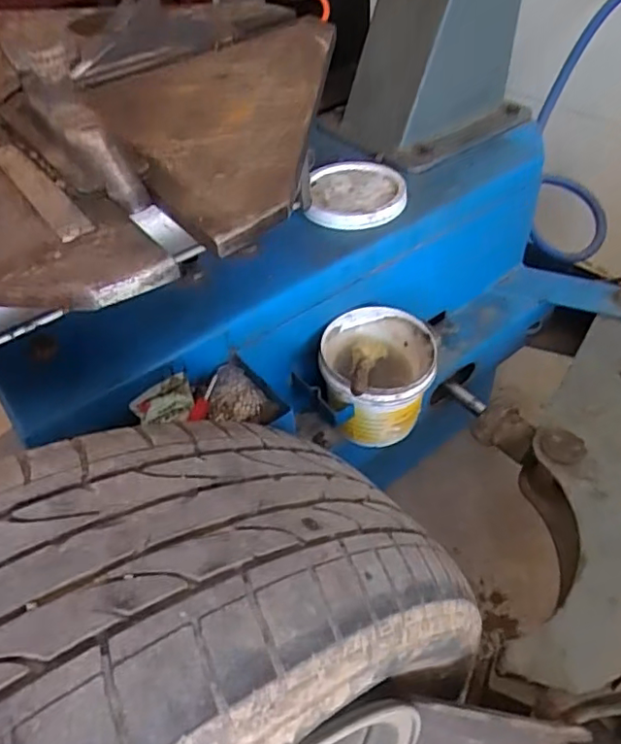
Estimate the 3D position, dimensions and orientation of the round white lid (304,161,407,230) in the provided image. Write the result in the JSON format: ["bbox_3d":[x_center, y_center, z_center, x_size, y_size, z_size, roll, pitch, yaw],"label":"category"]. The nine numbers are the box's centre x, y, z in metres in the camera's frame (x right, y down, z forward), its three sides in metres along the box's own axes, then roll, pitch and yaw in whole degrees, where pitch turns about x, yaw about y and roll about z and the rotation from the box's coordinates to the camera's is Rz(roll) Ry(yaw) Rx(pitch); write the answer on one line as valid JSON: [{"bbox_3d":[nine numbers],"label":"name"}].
[{"bbox_3d":[0.055,-0.212,0.700,0.110,0.020,0.127,-2,46,3],"label":"round white lid"}]

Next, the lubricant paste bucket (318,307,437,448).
[{"bbox_3d":[0.076,0.008,0.668,0.122,0.103,0.120,-3,46,3],"label":"lubricant paste bucket"}]

